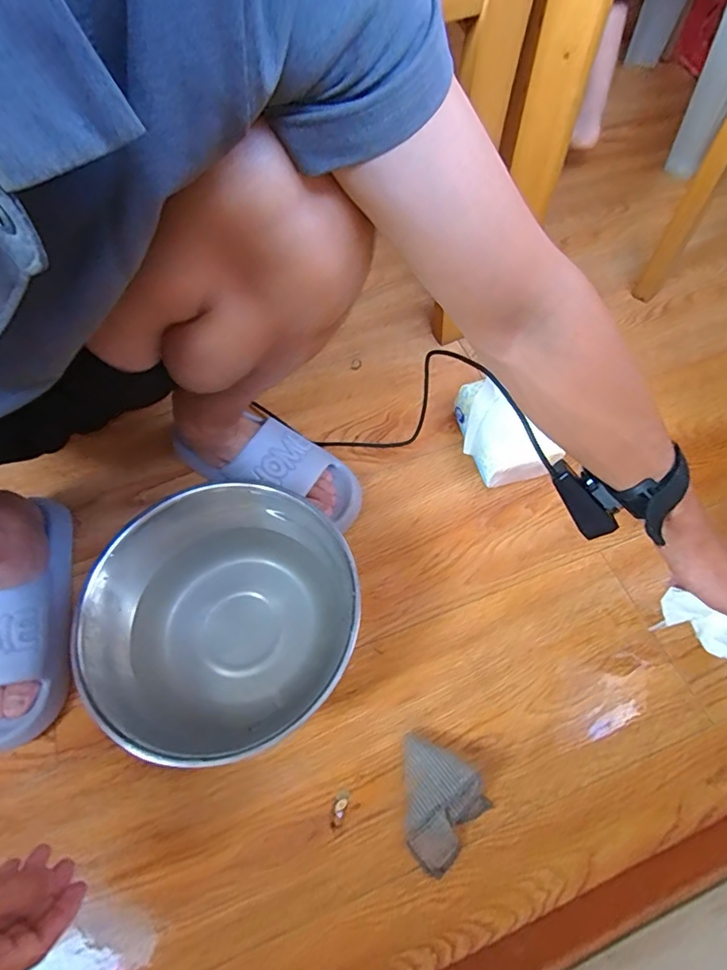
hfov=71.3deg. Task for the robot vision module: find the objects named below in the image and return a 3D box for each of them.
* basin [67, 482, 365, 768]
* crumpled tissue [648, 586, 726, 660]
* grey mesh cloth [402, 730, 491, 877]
[{"bbox_3d":[-0.129,0.141,0.500,0.246,0.106,0.228,-1,60,1],"label":"basin"},{"bbox_3d":[0.333,0.141,0.473,0.106,0.048,0.036,29,64,36],"label":"crumpled tissue"},{"bbox_3d":[0.060,0.283,0.457,0.089,0.033,0.082,40,69,22],"label":"grey mesh cloth"}]

